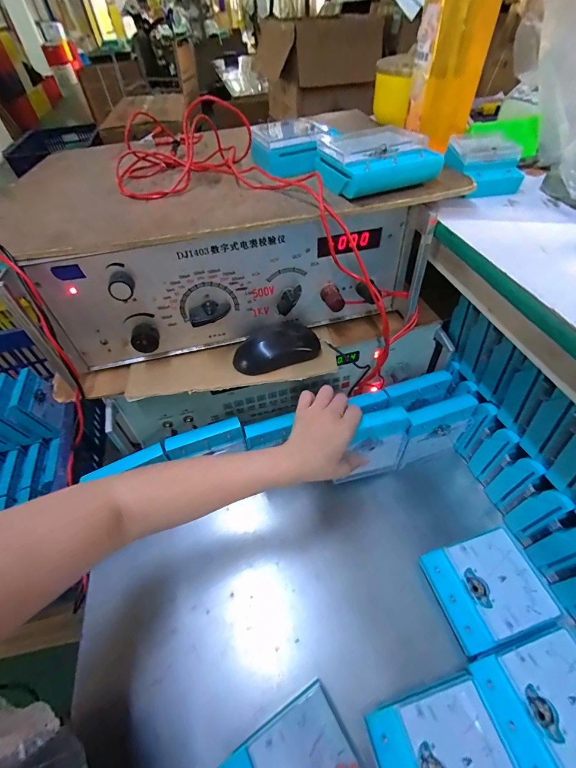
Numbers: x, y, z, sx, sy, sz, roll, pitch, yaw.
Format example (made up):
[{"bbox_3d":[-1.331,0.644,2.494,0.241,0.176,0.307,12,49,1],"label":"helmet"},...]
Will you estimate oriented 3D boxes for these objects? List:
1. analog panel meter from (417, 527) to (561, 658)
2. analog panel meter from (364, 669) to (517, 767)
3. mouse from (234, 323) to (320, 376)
[{"bbox_3d":[0.226,0.235,0.384,0.112,0.033,0.096,-15,49,-9],"label":"analog panel meter"},{"bbox_3d":[0.140,0.339,0.297,0.112,0.030,0.097,-15,49,-9],"label":"analog panel meter"},{"bbox_3d":[-0.018,-0.051,0.430,0.105,0.038,0.062,-19,50,-12],"label":"mouse"}]

